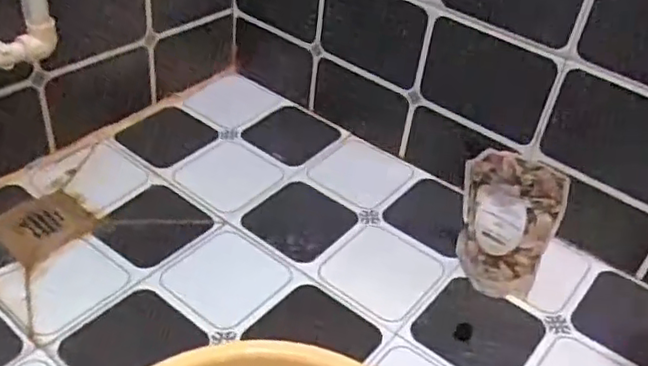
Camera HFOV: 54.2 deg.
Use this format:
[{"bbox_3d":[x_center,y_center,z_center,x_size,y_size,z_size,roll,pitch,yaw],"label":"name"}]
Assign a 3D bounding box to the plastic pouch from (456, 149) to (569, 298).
[{"bbox_3d":[0.221,0.052,0.796,0.123,0.215,0.034,31,45,30],"label":"plastic pouch"}]

